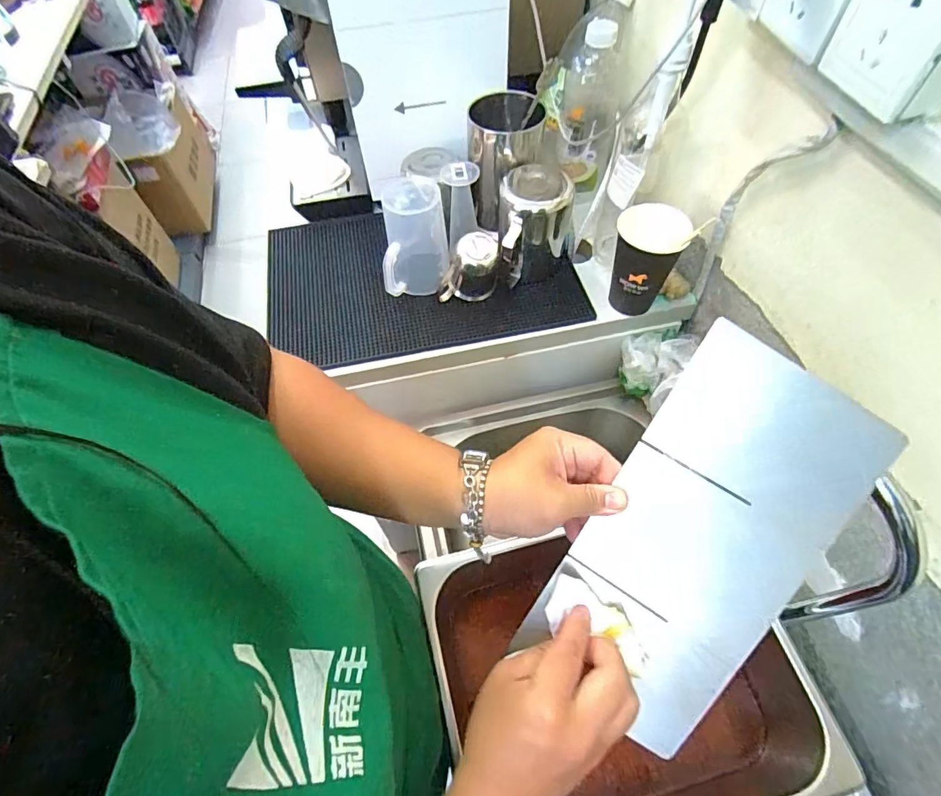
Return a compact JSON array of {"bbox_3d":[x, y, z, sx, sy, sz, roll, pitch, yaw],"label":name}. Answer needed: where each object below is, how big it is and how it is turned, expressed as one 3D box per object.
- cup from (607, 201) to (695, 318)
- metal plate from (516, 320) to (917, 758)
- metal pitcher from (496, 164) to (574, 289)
[{"bbox_3d":[0.219,-0.173,0.622,0.078,0.119,0.075,-1,58,2],"label":"cup"},{"bbox_3d":[0.149,0.095,0.325,0.127,0.010,0.257,31,98,17],"label":"metal plate"},{"bbox_3d":[0.084,-0.226,0.652,0.093,0.113,0.110,6,58,6],"label":"metal pitcher"}]

